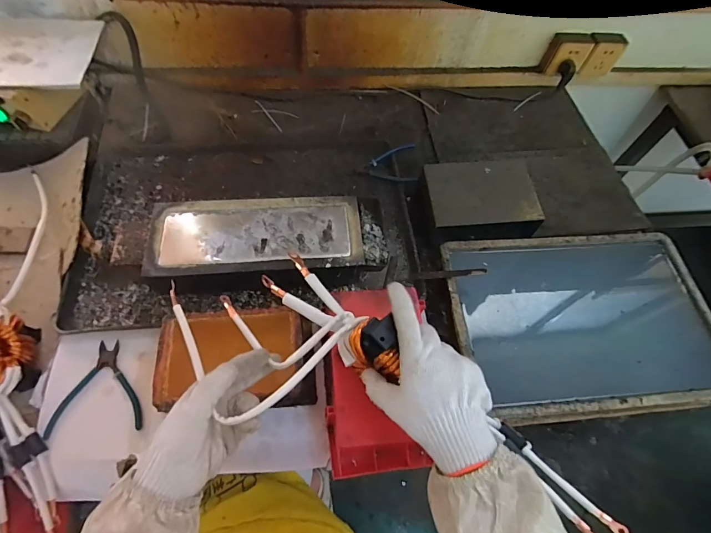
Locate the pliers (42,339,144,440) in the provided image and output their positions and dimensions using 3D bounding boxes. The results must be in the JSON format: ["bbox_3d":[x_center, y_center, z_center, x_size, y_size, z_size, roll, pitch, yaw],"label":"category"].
[{"bbox_3d":[-0.380,0.177,0.566,0.127,0.011,0.129,-5,61,-6],"label":"pliers"}]

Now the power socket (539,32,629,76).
[{"bbox_3d":[0.567,-0.520,0.941,0.191,0.085,0.049,-3,61,-6],"label":"power socket"}]

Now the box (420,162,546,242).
[{"bbox_3d":[0.236,-0.121,0.753,0.215,0.088,0.164,-4,61,-6],"label":"box"}]

